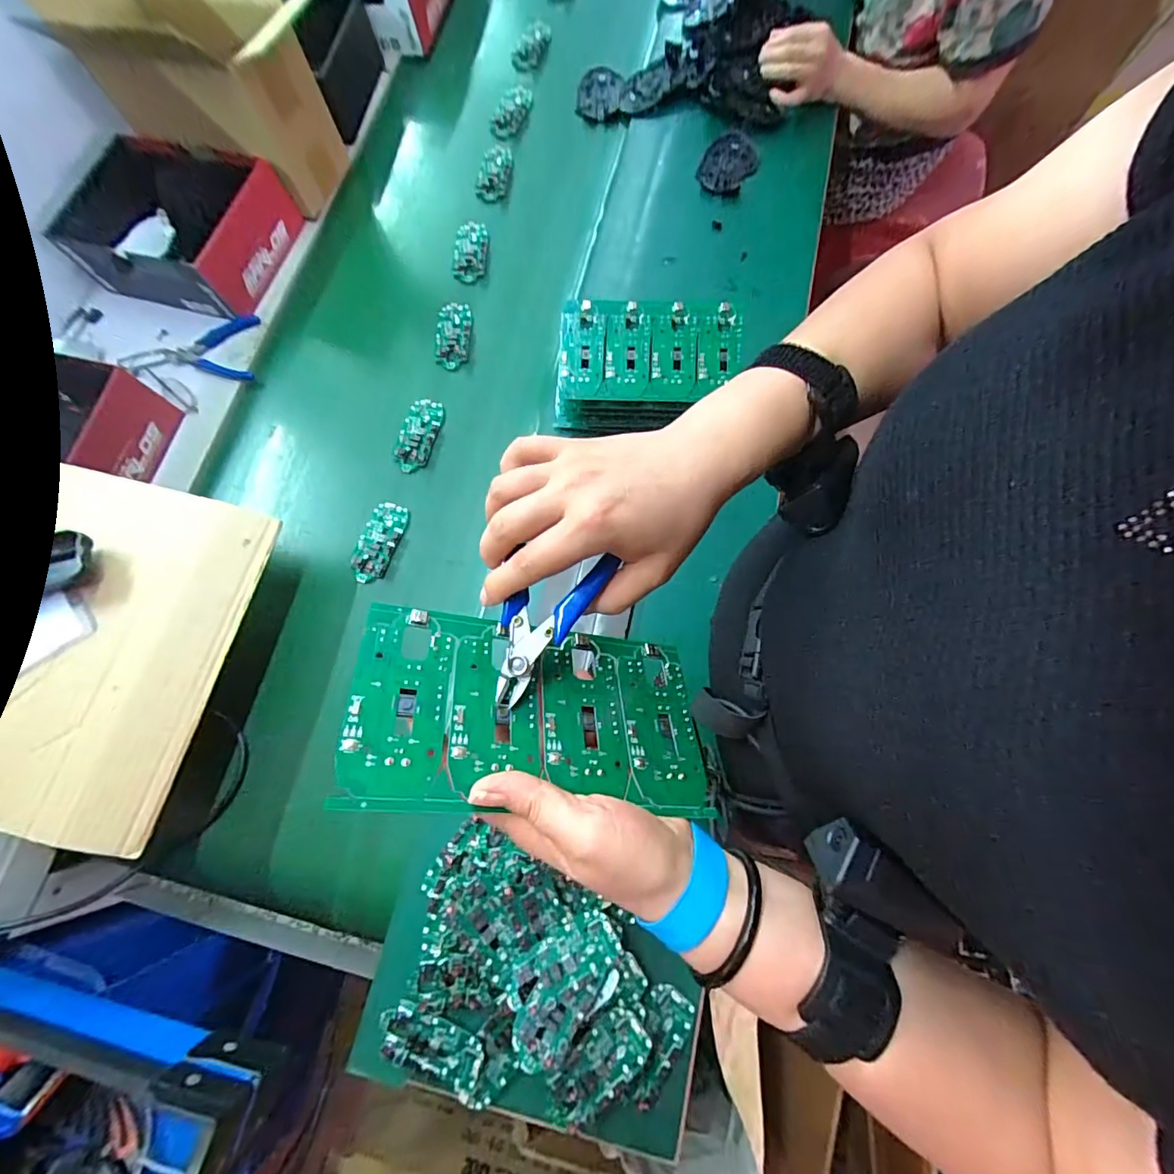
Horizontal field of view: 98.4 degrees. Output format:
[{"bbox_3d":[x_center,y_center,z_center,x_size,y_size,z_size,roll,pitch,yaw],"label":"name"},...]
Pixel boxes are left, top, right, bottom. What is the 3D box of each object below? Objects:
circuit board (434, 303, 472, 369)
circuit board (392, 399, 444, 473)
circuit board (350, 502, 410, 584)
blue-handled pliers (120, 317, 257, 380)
[{"bbox_3d":[-0.184,-0.346,0.695,0.048,0.017,0.098,-6,74,8],"label":"circuit board"},{"bbox_3d":[-0.216,-0.195,0.651,0.045,0.014,0.100,13,75,1],"label":"circuit board"},{"bbox_3d":[-0.251,-0.054,0.612,0.045,0.011,0.101,18,76,6],"label":"circuit board"},{"bbox_3d":[-0.531,-0.322,0.676,0.173,0.011,0.087,0,75,2],"label":"blue-handled pliers"}]

